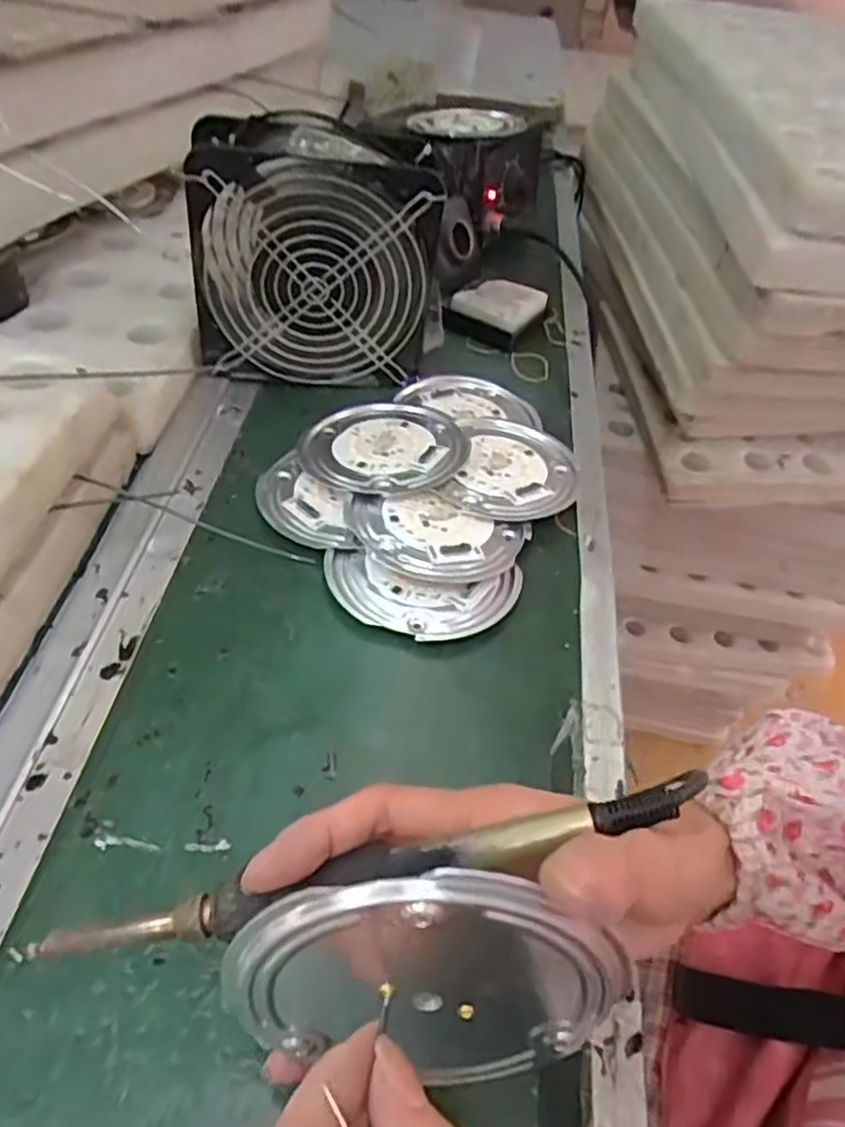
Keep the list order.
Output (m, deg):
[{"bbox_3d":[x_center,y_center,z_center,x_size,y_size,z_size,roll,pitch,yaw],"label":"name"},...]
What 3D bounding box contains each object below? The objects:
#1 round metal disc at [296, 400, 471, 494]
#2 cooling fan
[{"bbox_3d":[-0.023,-0.078,0.458,0.100,0.012,0.100,3,48,-3],"label":"round metal disc"},{"bbox_3d":[-0.070,-0.195,0.466,0.146,0.148,0.052,-2,49,-7],"label":"cooling fan"}]

